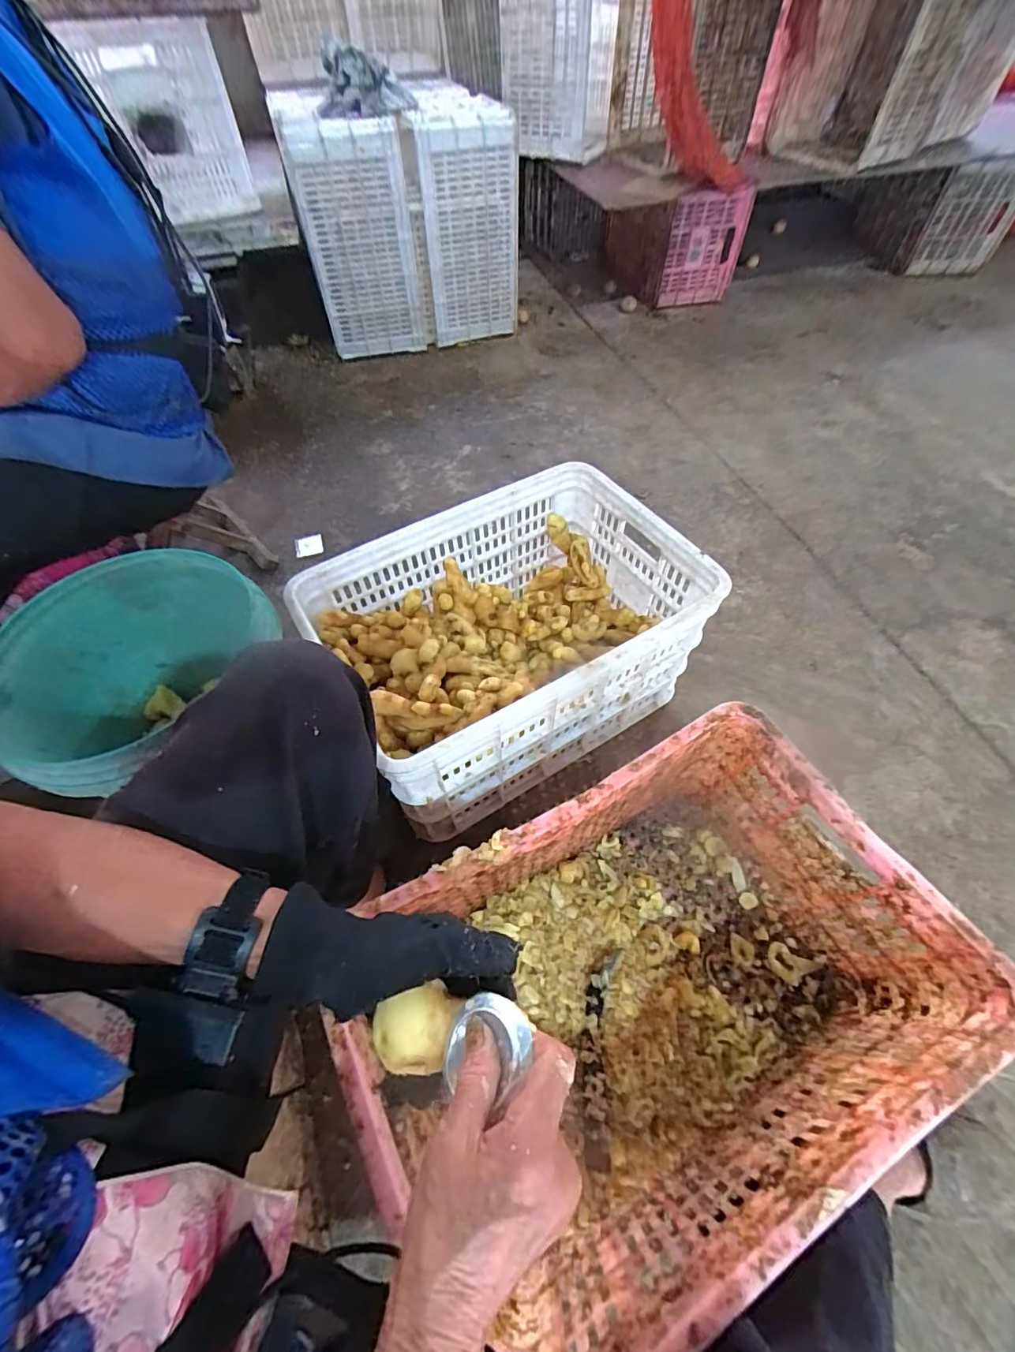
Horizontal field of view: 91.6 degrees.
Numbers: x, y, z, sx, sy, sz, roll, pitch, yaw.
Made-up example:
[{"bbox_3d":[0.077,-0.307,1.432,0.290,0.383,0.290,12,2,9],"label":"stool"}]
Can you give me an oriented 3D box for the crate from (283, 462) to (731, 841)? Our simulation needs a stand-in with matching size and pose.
[{"bbox_3d":[0.005,-0.052,0.801,0.510,0.298,0.361,-28,62,-14],"label":"crate"}]

